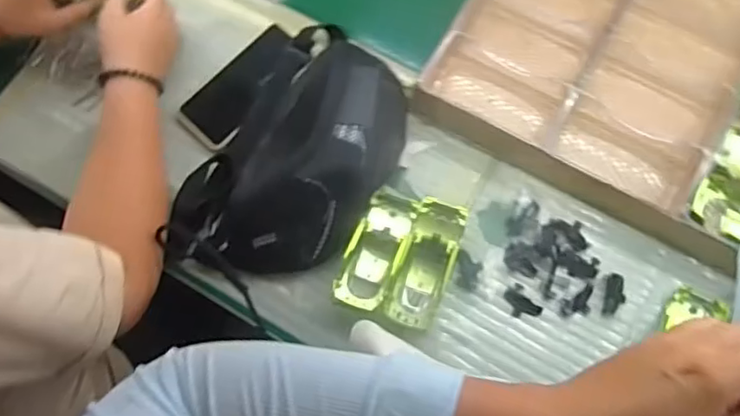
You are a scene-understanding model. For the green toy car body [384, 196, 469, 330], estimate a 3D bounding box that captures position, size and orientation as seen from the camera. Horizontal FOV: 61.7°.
[{"bbox_3d":[0.060,0.059,0.649,0.053,0.032,0.132,19,75,7],"label":"green toy car body"}]

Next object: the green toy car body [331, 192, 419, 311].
[{"bbox_3d":[0.007,0.043,0.658,0.056,0.027,0.130,21,75,8],"label":"green toy car body"}]

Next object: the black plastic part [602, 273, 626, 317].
[{"bbox_3d":[0.257,0.092,0.650,0.020,0.005,0.045,12,74,5],"label":"black plastic part"}]

